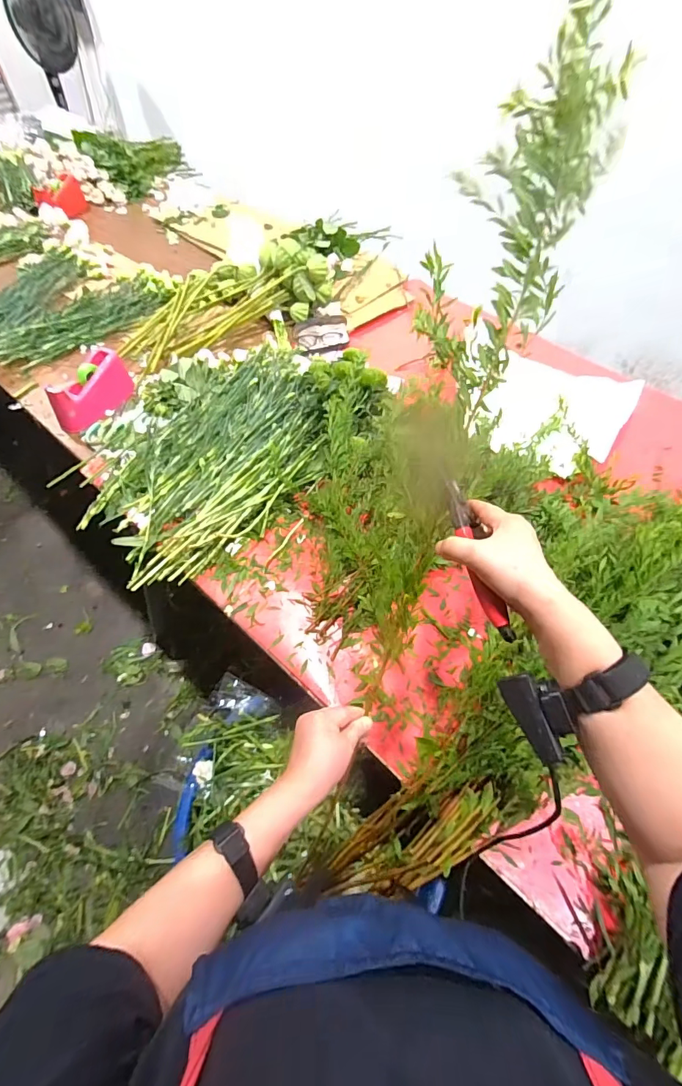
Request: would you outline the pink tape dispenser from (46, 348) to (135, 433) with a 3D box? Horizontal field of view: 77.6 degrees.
[{"bbox_3d":[-0.603,-0.376,1.036,0.093,0.091,0.216,21,58,12],"label":"pink tape dispenser"}]

